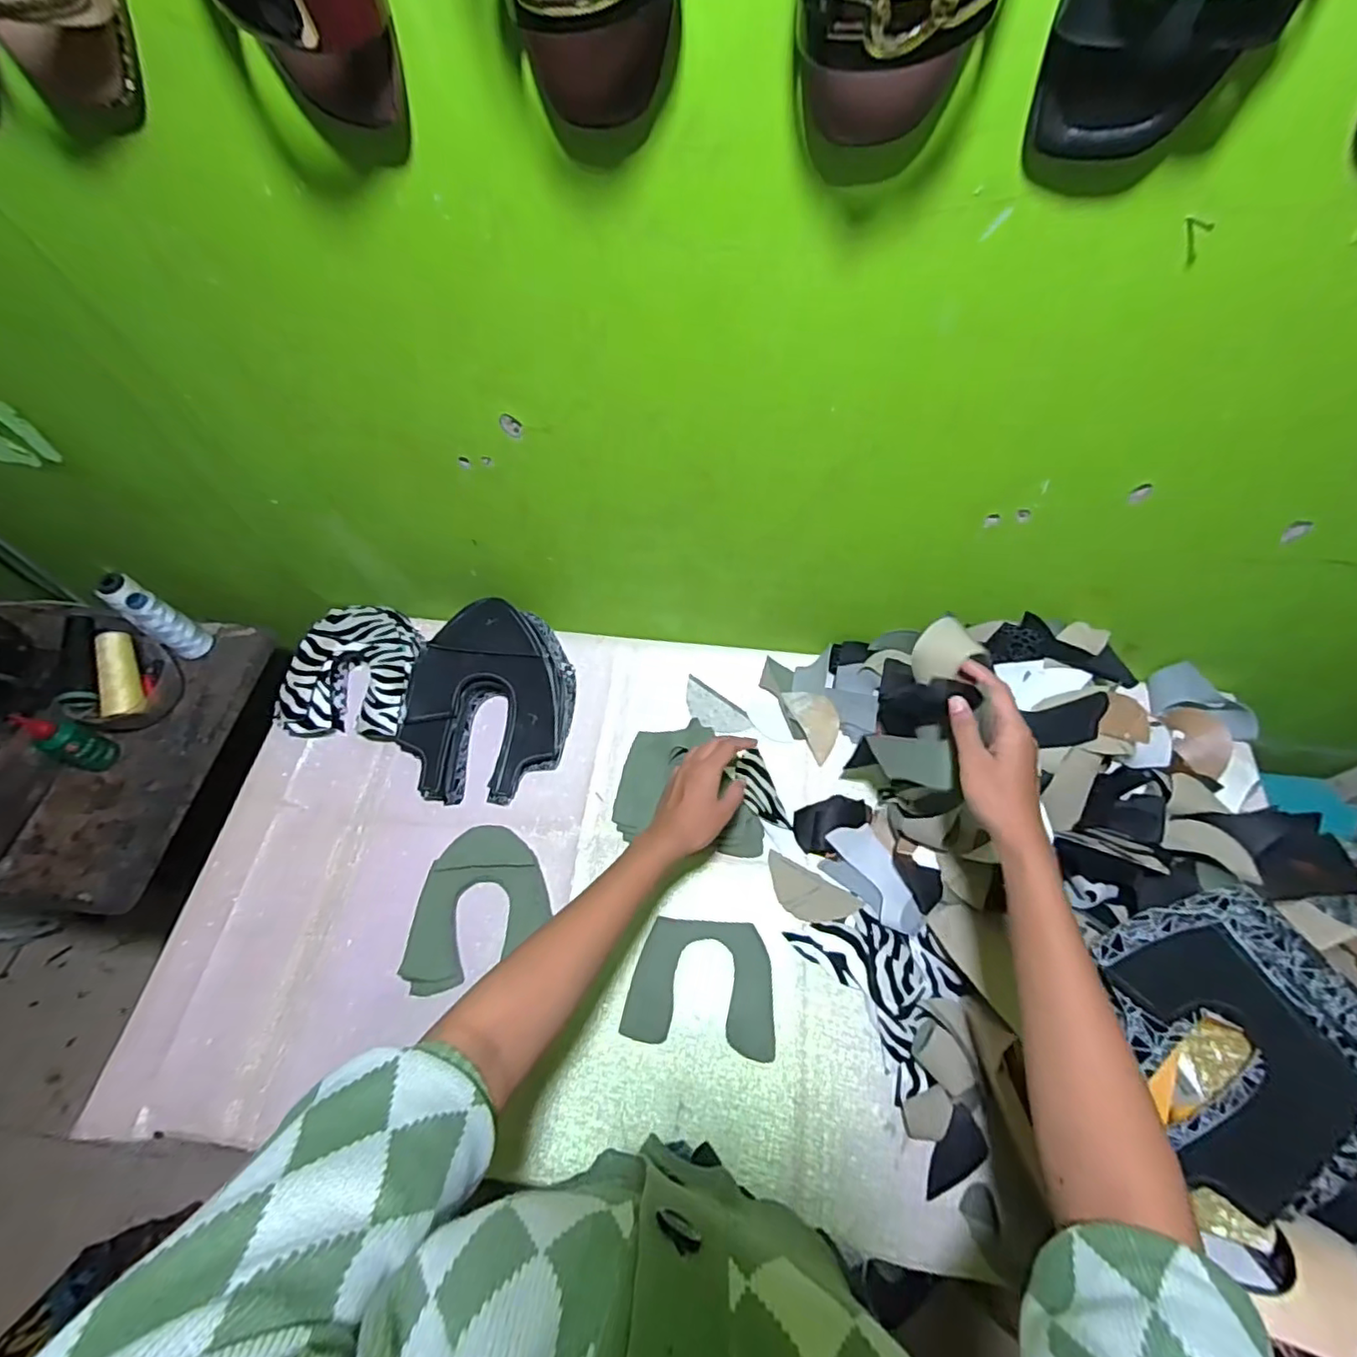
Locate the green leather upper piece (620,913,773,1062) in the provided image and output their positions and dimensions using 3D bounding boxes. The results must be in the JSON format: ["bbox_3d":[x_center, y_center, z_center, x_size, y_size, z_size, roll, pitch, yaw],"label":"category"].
[{"bbox_3d":[0.025,0.314,0.635,0.148,0.004,0.119,6,65,5],"label":"green leather upper piece"}]

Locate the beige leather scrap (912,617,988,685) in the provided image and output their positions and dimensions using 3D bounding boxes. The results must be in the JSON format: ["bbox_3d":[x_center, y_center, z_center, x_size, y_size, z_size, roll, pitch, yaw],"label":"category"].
[{"bbox_3d":[0.234,-0.023,0.542,0.061,0.026,0.048,-36,66,-17],"label":"beige leather scrap"}]

